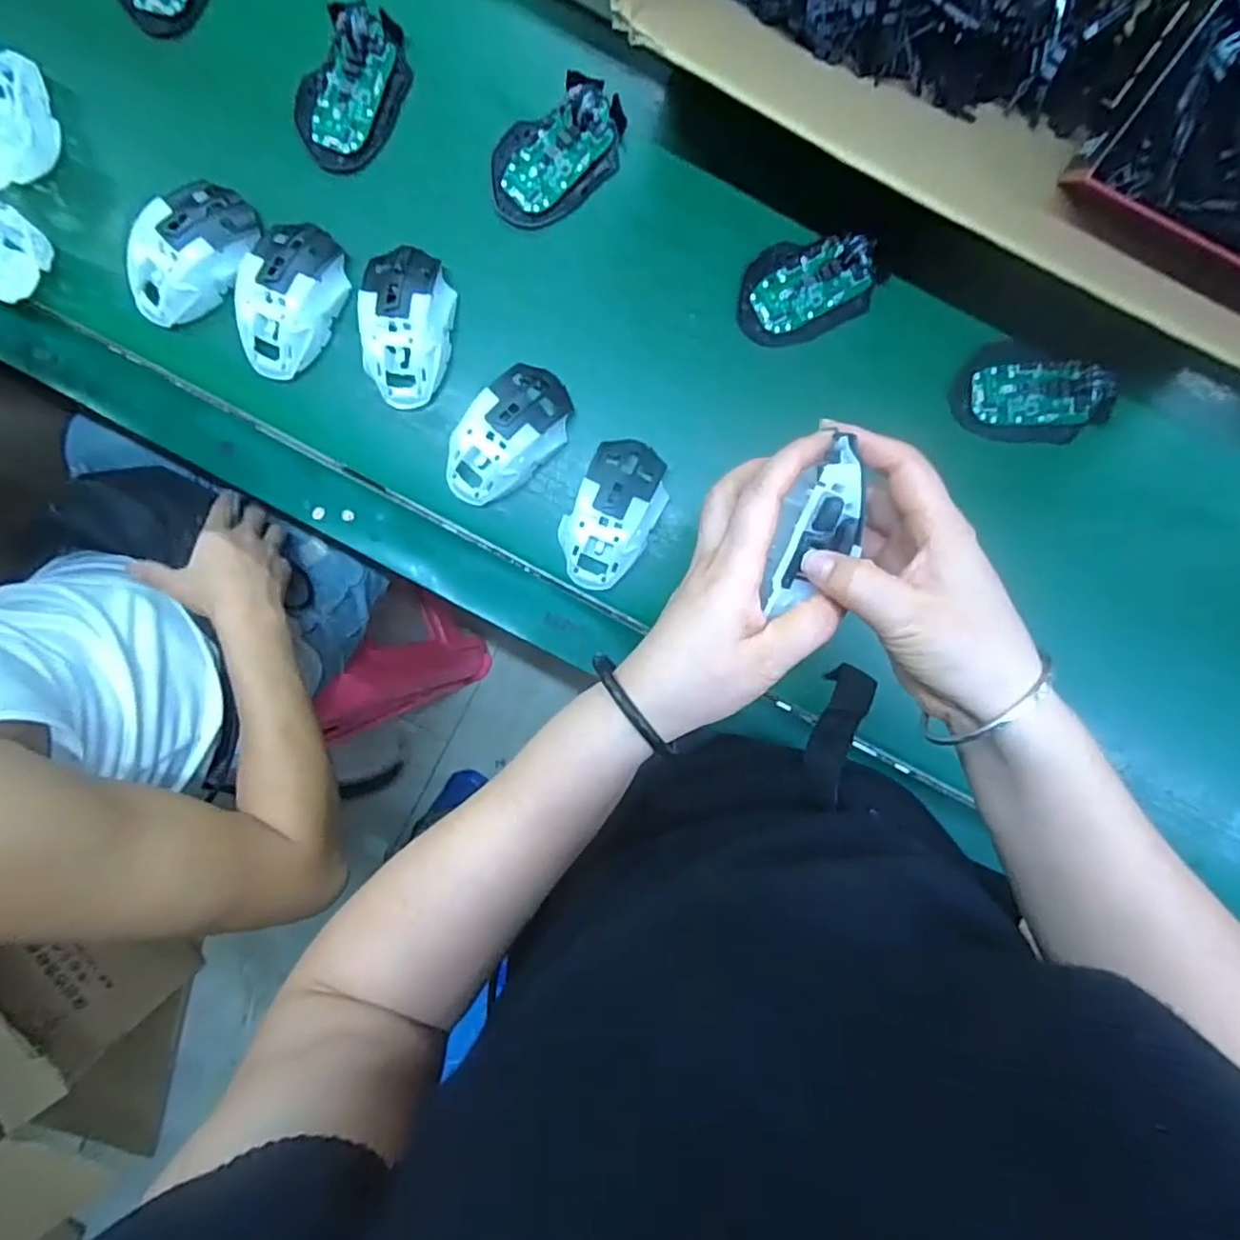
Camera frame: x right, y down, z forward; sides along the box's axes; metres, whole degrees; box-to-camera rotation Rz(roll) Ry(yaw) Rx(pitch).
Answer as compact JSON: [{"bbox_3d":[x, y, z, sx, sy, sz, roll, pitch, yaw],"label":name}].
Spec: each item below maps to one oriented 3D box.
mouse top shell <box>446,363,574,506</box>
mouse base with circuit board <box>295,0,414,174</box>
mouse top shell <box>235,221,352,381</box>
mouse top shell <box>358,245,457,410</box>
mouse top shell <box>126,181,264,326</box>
[{"bbox_3d":[-0.088,-0.141,0.500,0.061,0.038,0.115,40,95,-2],"label":"mouse top shell"},{"bbox_3d":[-0.205,-0.408,0.493,0.068,0.020,0.116,34,95,-1],"label":"mouse base with circuit board"},{"bbox_3d":[-0.252,-0.248,0.498,0.067,0.039,0.114,10,95,1],"label":"mouse top shell"},{"bbox_3d":[-0.164,-0.226,0.497,0.068,0.036,0.118,1,95,2],"label":"mouse top shell"},{"bbox_3d":[-0.331,-0.281,0.498,0.067,0.037,0.119,42,95,-2],"label":"mouse top shell"}]

